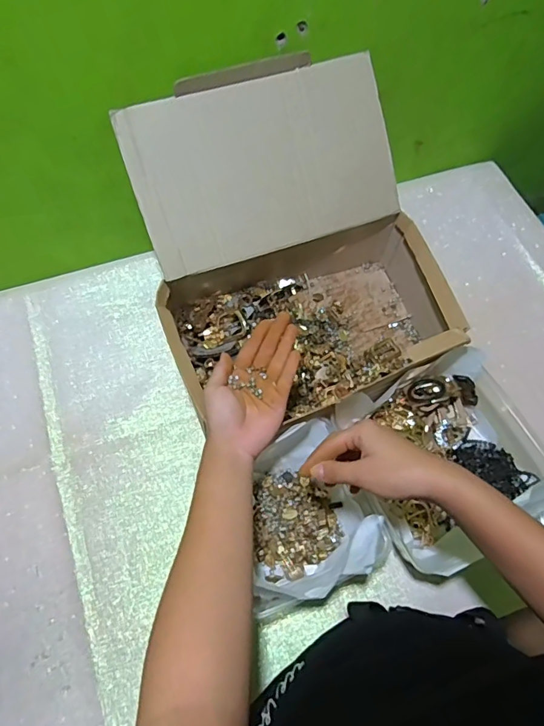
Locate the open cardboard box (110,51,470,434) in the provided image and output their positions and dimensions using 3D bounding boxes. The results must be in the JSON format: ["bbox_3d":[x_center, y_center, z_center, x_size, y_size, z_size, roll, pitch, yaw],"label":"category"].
[{"bbox_3d":[0.025,-0.129,0.562,0.318,0.223,0.338,-17,65,-9],"label":"open cardboard box"}]

